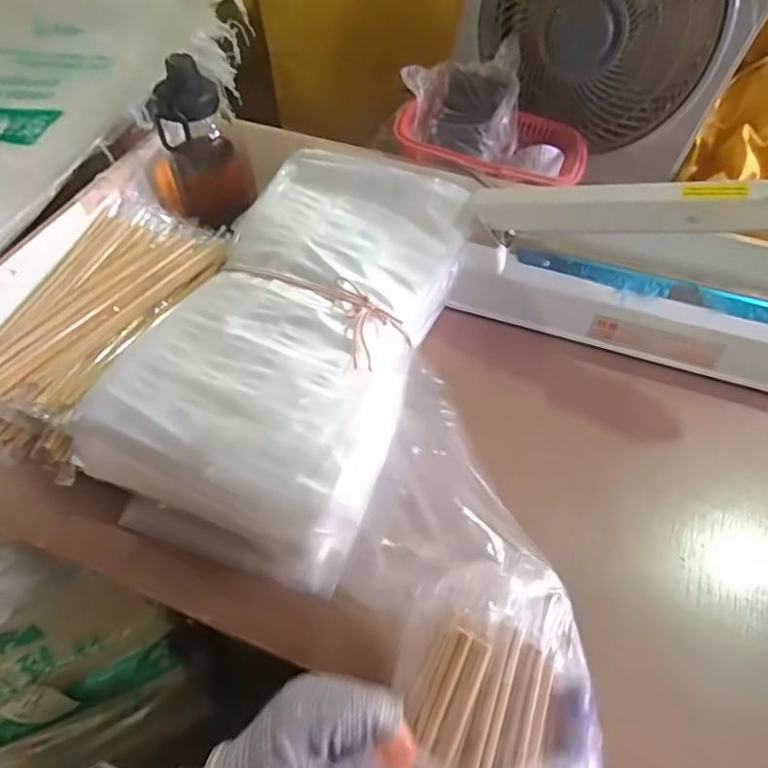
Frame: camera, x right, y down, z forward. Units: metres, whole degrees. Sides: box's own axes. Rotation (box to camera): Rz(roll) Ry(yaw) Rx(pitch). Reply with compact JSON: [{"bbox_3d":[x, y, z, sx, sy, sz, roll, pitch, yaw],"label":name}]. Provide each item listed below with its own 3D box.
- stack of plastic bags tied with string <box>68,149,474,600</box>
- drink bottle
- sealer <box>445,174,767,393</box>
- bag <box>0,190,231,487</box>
[{"bbox_3d":[-0.086,-0.055,0.543,0.250,0.099,0.436,18,58,13],"label":"stack of plastic bags tied with string"},{"bbox_3d":[-0.215,-0.259,0.613,0.113,0.152,0.110,-18,57,-11],"label":"drink bottle"},{"bbox_3d":[0.287,-0.120,0.516,0.423,0.225,0.085,14,57,11],"label":"sealer"},{"bbox_3d":[-0.289,-0.063,0.566,0.144,0.065,0.319,17,58,12],"label":"bag"}]

